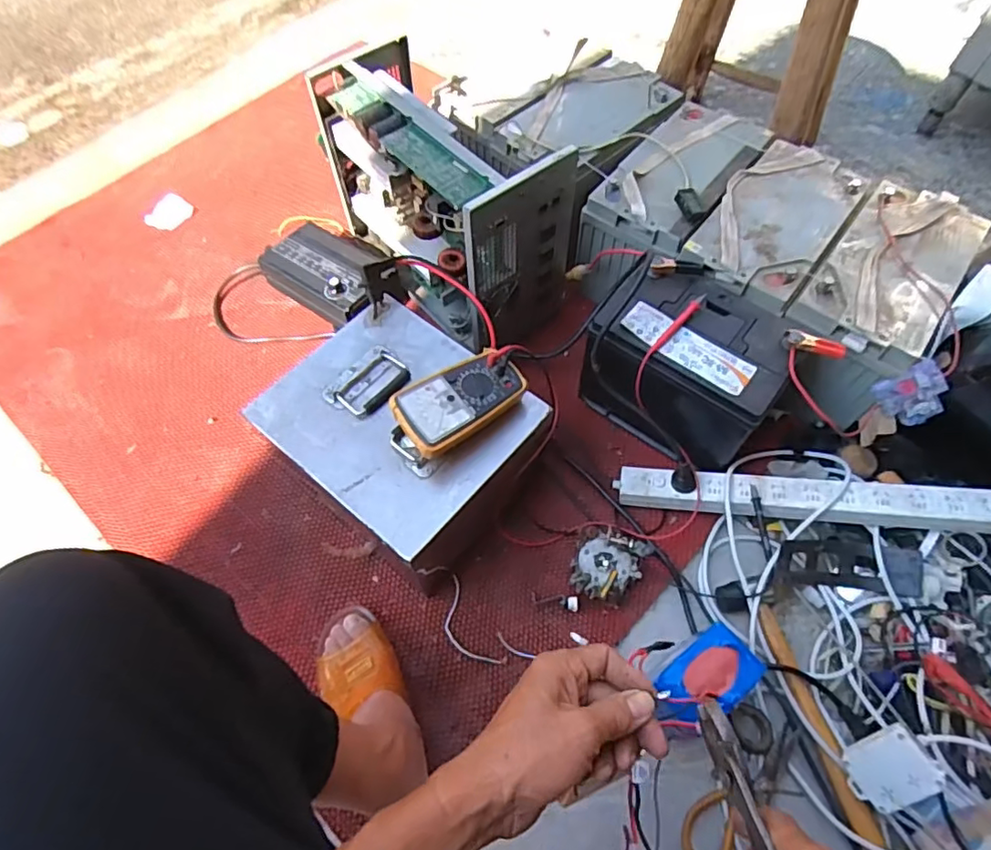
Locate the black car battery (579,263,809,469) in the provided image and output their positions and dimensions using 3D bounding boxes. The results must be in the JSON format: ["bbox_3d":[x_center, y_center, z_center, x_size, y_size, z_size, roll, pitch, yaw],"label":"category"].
[{"bbox_3d":[0.270,-0.079,0.876,0.249,0.204,0.205,27,65,13],"label":"black car battery"}]

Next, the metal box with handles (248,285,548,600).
[{"bbox_3d":[-0.124,0.030,0.836,0.325,0.176,0.267,37,67,17],"label":"metal box with handles"}]

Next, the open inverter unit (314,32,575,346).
[{"bbox_3d":[-0.081,-0.366,0.968,0.193,0.322,0.430,-36,68,-18],"label":"open inverter unit"}]

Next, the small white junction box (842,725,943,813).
[{"bbox_3d":[0.447,0.391,0.665,0.017,0.091,0.069,9,42,-49],"label":"small white junction box"}]

